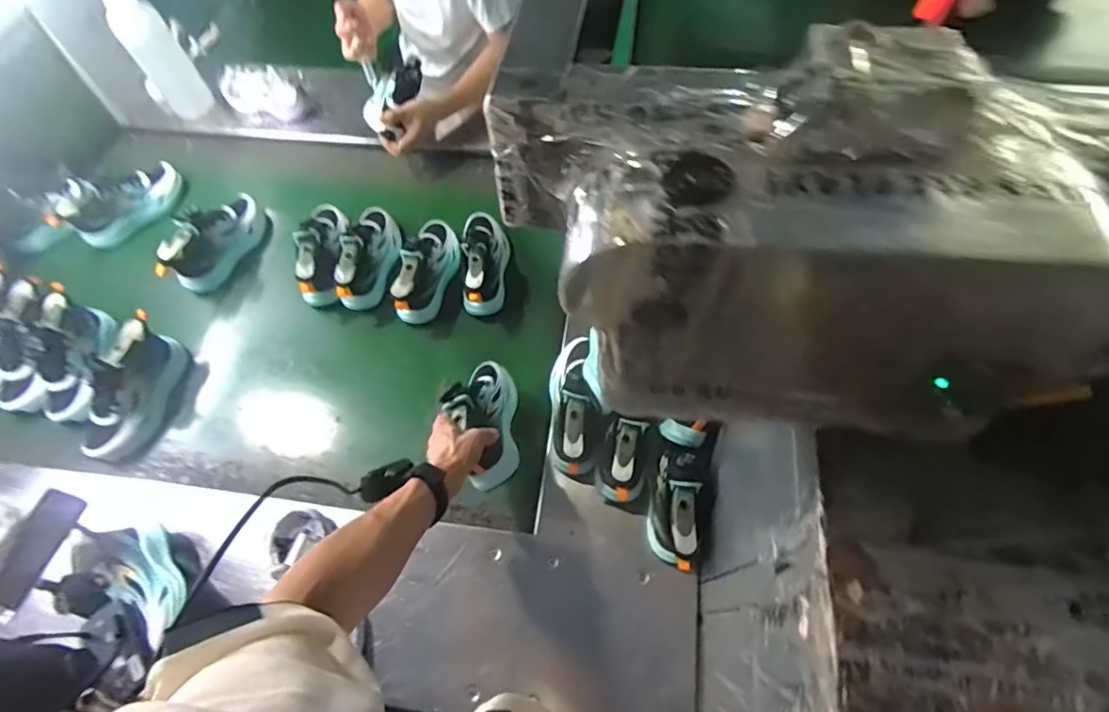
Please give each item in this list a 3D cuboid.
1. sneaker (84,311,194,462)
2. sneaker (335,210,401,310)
[{"bbox_3d":[-0.696,0.058,0.888,0.091,0.104,0.227,15,65,10],"label":"sneaker"},{"bbox_3d":[-0.350,-0.199,1.009,0.074,0.103,0.212,2,64,4],"label":"sneaker"}]

